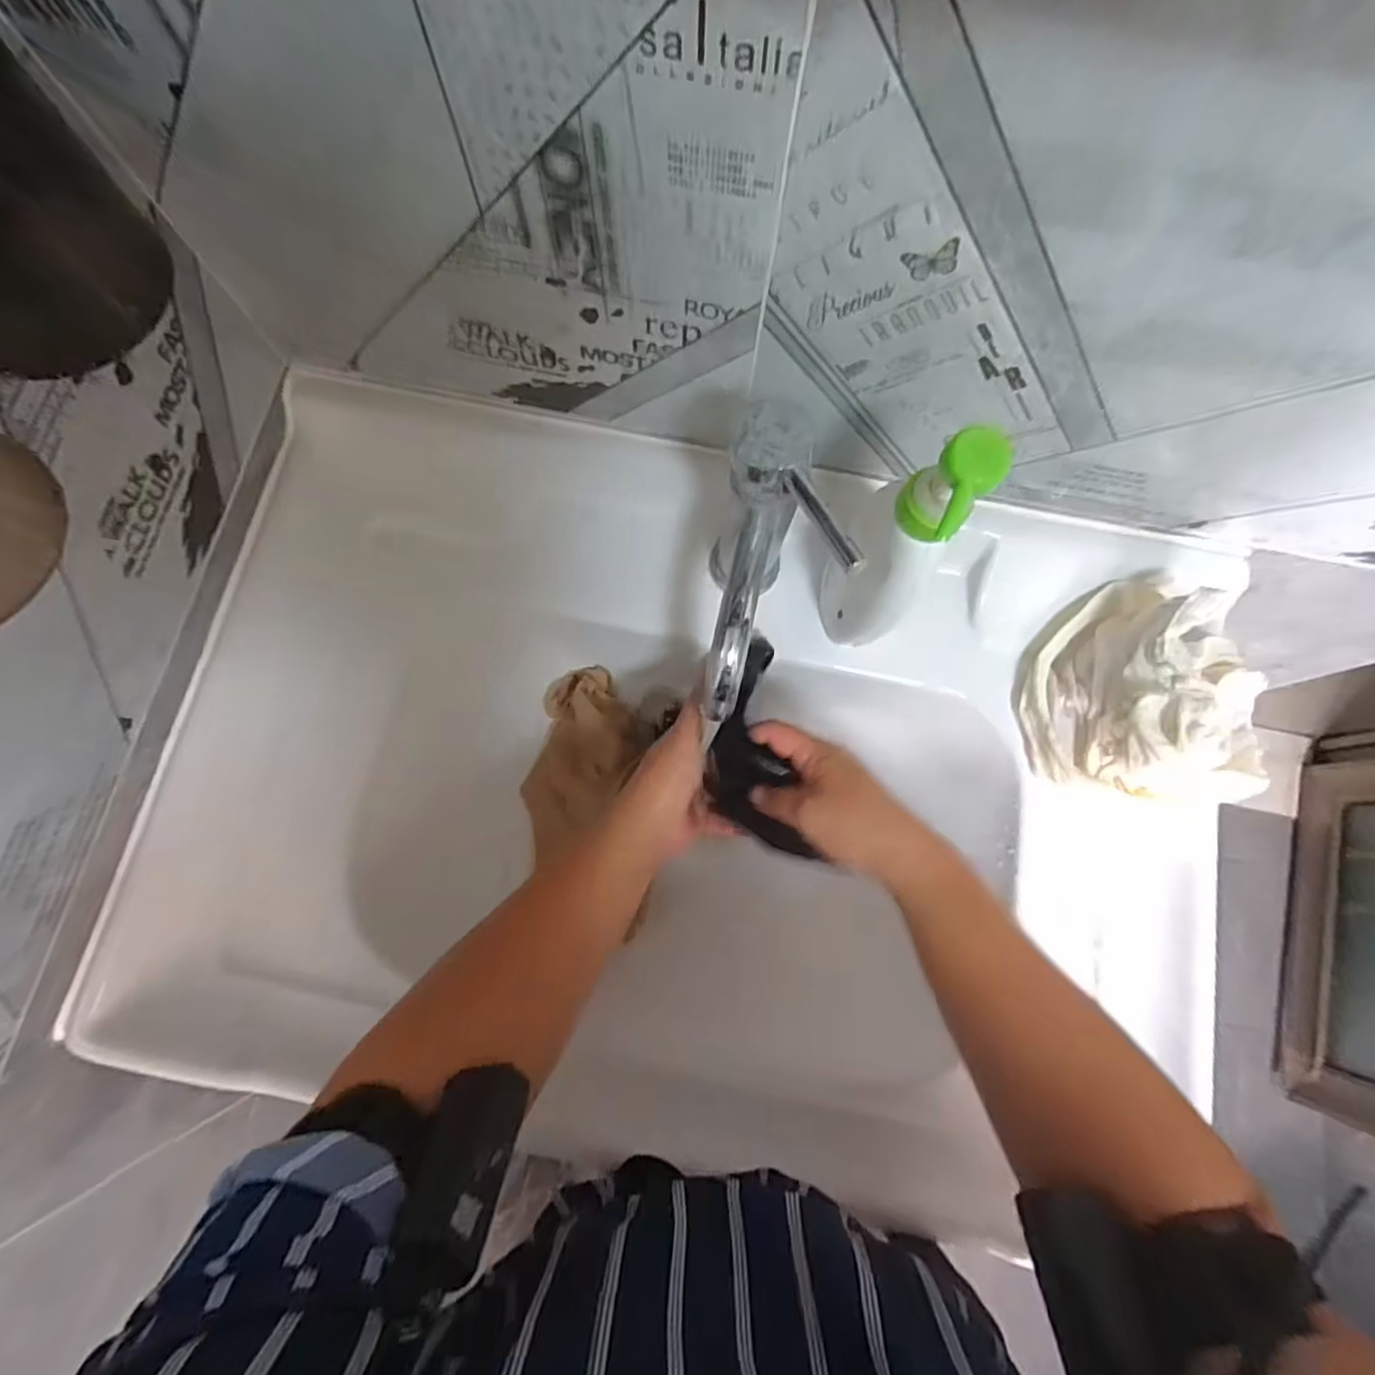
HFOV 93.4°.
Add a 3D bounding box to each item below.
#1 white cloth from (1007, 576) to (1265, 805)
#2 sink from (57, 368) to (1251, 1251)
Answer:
[{"bbox_3d":[0.325,-0.004,0.442,0.150,0.087,0.154,11,77,1],"label":"white cloth"},{"bbox_3d":[-0.001,0.081,0.499,0.706,0.158,0.487,12,77,1],"label":"sink"}]

